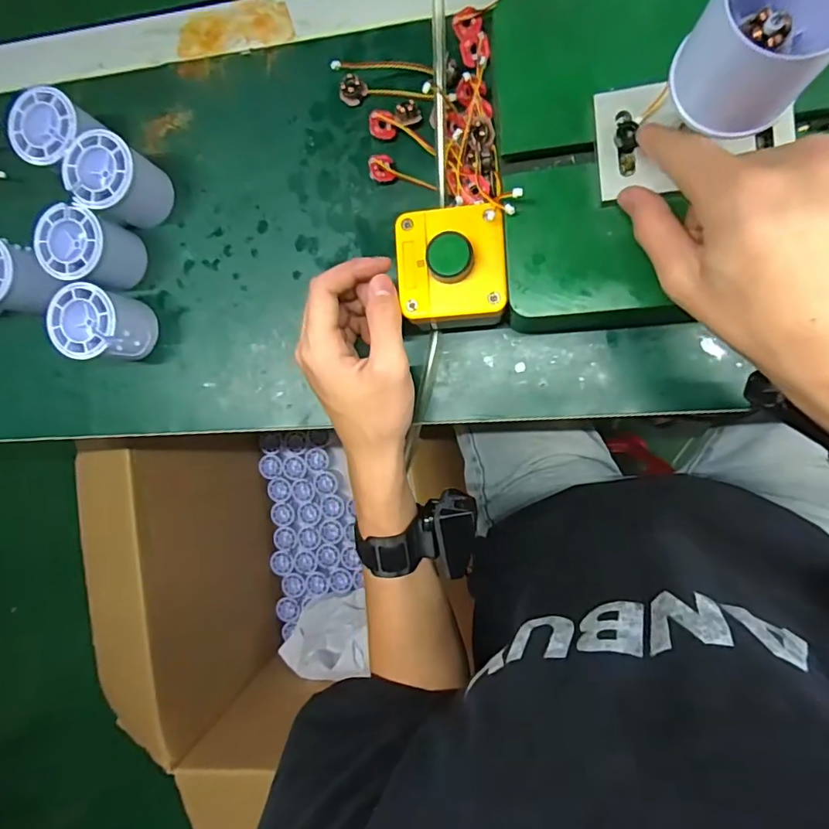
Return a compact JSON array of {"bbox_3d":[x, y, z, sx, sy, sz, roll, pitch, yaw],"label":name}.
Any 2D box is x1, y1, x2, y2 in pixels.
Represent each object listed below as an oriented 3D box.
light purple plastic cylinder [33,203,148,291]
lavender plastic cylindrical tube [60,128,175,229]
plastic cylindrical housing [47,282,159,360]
[{"bbox_3d":[-0.248,-0.127,0.384,0.047,0.055,0.051,0,93,10],"label":"light purple plastic cylinder"},{"bbox_3d":[-0.224,-0.177,0.380,0.054,0.054,0.052,0,93,10],"label":"lavender plastic cylindrical tube"},{"bbox_3d":[-0.238,-0.069,0.386,0.050,0.058,0.052,0,93,10],"label":"plastic cylindrical housing"}]

